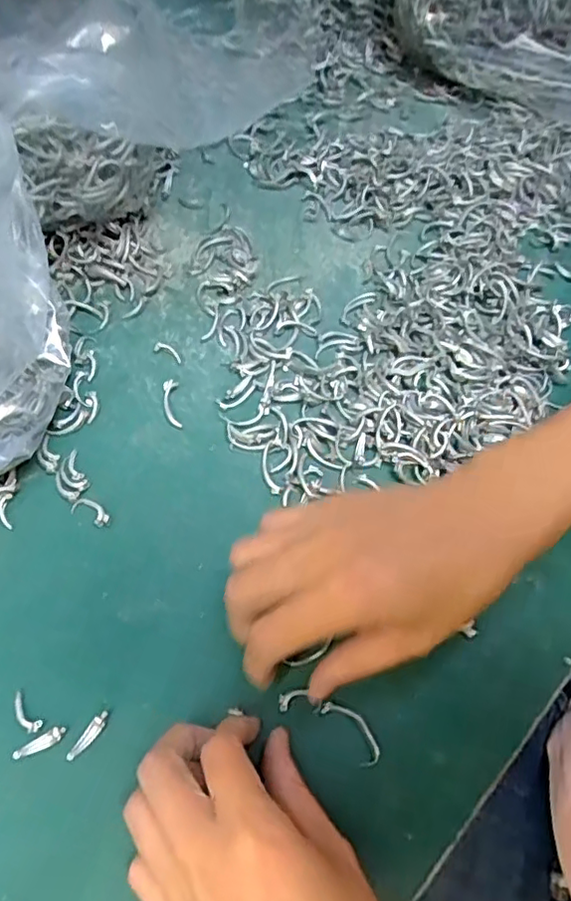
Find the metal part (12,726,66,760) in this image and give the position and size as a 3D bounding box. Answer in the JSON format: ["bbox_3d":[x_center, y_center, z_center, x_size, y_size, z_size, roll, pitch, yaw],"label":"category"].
[{"bbox_3d":[-0.108,0.129,0.256,0.022,0.004,0.006,-28,67,-17],"label":"metal part"}]

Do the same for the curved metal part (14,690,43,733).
[{"bbox_3d":[-0.118,0.118,0.262,0.020,0.004,0.007,42,67,17],"label":"curved metal part"}]

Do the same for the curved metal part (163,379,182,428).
[{"bbox_3d":[-0.067,-0.028,0.346,0.009,0.004,0.032,-6,63,-7],"label":"curved metal part"}]

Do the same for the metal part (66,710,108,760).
[{"bbox_3d":[-0.087,0.127,0.259,0.006,0.004,0.023,31,65,12],"label":"metal part"}]

